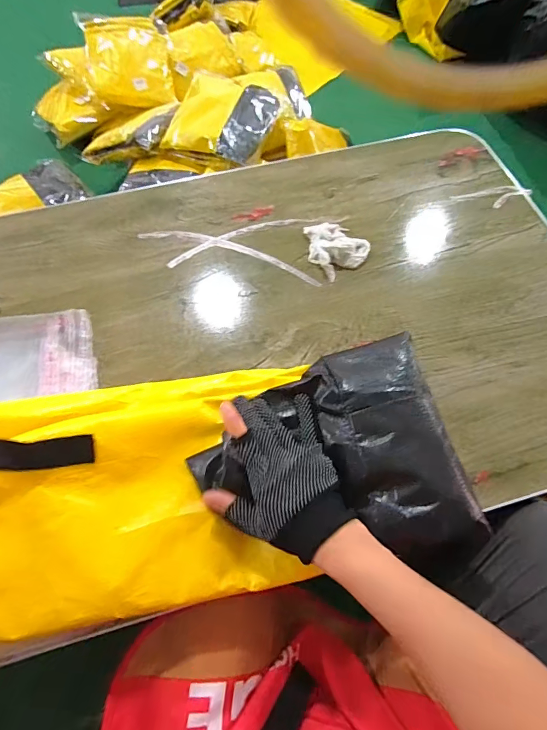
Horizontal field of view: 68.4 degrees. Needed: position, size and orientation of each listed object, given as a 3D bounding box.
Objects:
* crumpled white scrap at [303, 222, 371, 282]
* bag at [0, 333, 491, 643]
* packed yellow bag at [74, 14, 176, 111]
[{"bbox_3d":[0.087,-0.176,0.584,0.080,0.027,0.092,-35,70,-15],"label":"crumpled white scrap"},{"bbox_3d":[-0.088,0.102,0.397,0.518,0.111,0.222,-9,62,-5],"label":"bag"},{"bbox_3d":[-0.437,-0.952,1.251,0.264,0.072,0.264,-14,96,-22],"label":"packed yellow bag"}]

